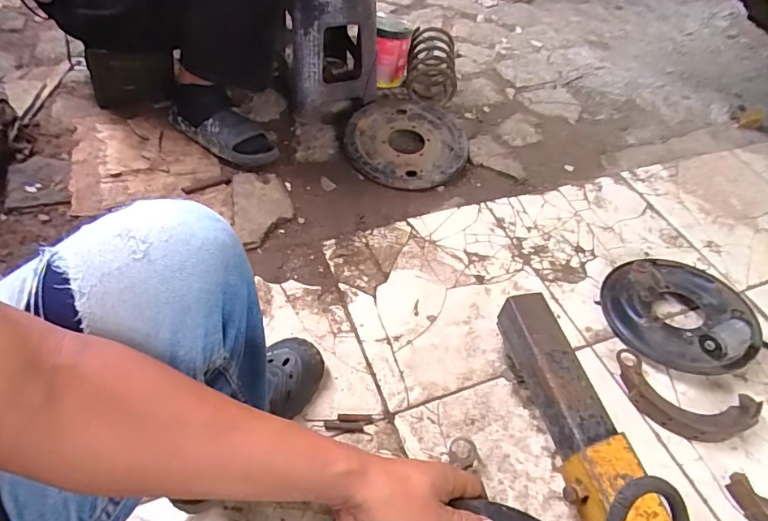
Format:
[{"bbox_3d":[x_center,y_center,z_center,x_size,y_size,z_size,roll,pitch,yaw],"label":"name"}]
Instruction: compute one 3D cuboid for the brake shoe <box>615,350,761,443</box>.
[{"bbox_3d":[0.513,0.241,0.809,0.221,0.034,0.122,22,52,13],"label":"brake shoe"}]

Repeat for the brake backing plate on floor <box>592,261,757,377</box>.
[{"bbox_3d":[0.573,0.092,0.911,0.260,0.088,0.257,2,50,-3],"label":"brake backing plate on floor"}]

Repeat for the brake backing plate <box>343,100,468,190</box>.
[{"bbox_3d":[0.059,-0.301,1.197,0.294,0.057,0.320,2,50,-3],"label":"brake backing plate"}]

